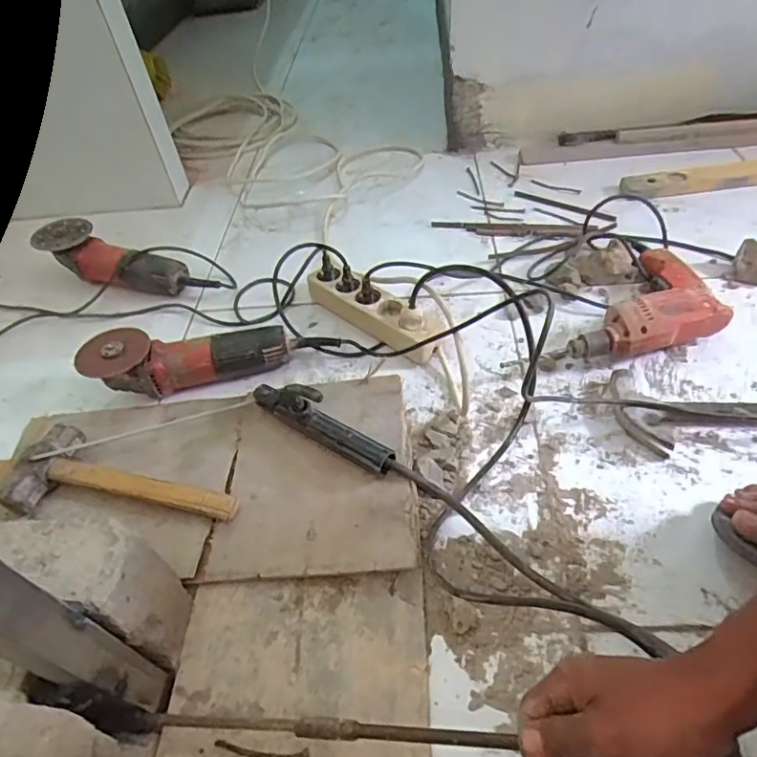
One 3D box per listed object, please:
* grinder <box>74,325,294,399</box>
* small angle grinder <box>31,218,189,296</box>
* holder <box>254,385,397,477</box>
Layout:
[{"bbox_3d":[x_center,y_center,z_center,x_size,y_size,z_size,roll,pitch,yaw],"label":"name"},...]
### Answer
[{"bbox_3d":[-0.253,-0.027,0.730,0.267,0.087,0.074,-9,47,-2],"label":"grinder"},{"bbox_3d":[-0.450,-0.201,0.908,0.270,0.083,0.087,17,51,21],"label":"small angle grinder"},{"bbox_3d":[-0.068,0.049,0.606,0.200,0.052,0.037,23,54,25],"label":"holder"}]

